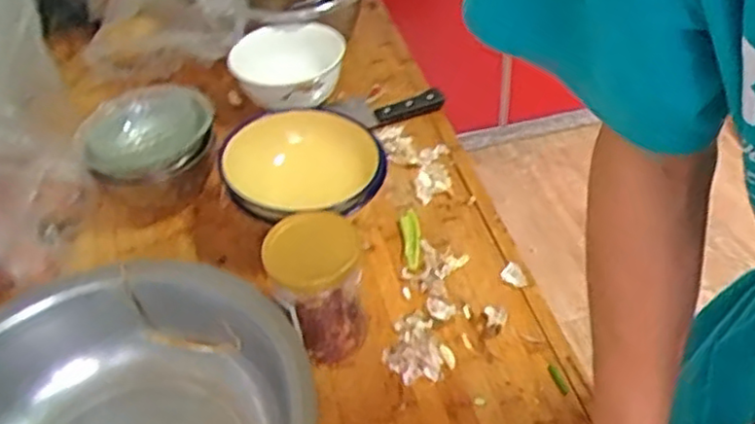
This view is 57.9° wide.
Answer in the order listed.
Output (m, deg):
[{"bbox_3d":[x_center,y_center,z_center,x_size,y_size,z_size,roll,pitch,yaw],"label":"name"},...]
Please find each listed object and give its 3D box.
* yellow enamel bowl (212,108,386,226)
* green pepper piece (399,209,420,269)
[{"bbox_3d":[-0.082,-0.041,0.773,0.168,0.099,0.160,-3,44,3],"label":"yellow enamel bowl"},{"bbox_3d":[0.038,0.027,0.761,0.021,0.012,0.083,-7,44,-1],"label":"green pepper piece"}]

